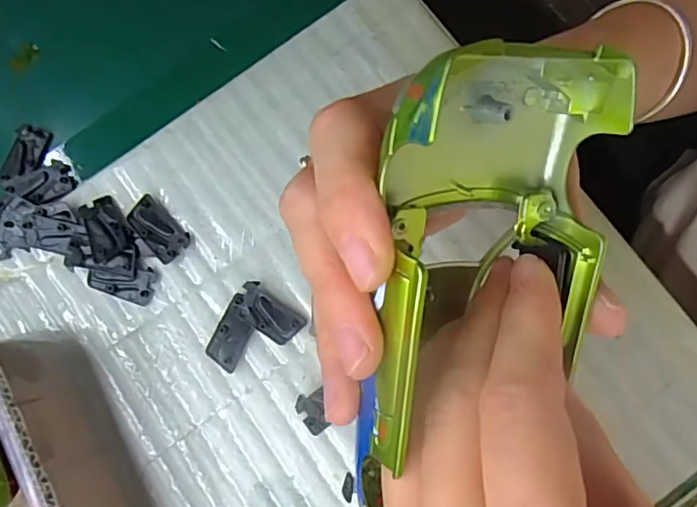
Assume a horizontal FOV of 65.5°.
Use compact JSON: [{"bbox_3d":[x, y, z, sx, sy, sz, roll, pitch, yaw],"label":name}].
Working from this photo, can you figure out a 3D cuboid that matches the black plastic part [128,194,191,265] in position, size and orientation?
[{"bbox_3d":[-0.093,-0.012,0.263,0.018,0.004,0.033,-42,80,-4],"label":"black plastic part"}]

